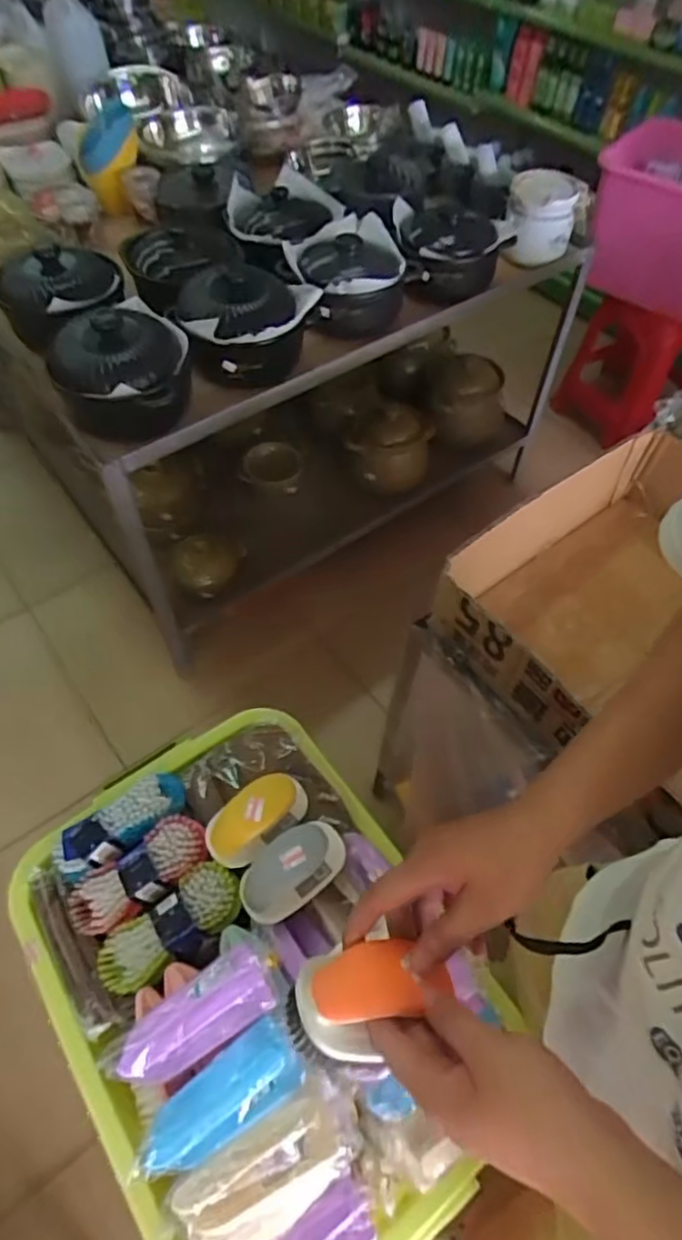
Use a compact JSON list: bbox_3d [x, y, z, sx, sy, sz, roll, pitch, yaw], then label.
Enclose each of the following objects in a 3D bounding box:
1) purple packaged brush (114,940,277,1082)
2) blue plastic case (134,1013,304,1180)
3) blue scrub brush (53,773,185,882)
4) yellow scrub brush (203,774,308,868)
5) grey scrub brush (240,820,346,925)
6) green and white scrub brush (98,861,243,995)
[{"bbox_3d":[-0.126,0.340,0.548,0.130,0.039,0.059,-25,60,-16],"label":"purple packaged brush"},{"bbox_3d":[-0.102,0.396,0.521,0.139,0.036,0.057,-28,61,-18],"label":"blue plastic case"},{"bbox_3d":[-0.244,0.226,0.695,0.149,0.033,0.053,-27,61,-17],"label":"blue scrub brush"},{"bbox_3d":[-0.090,0.205,0.663,0.112,0.040,0.059,-36,63,-22],"label":"yellow scrub brush"},{"bbox_3d":[-0.048,0.248,0.632,0.114,0.046,0.058,-31,62,-19],"label":"grey scrub brush"},{"bbox_3d":[-0.173,0.312,0.643,0.156,0.037,0.067,-35,62,-4],"label":"green and white scrub brush"}]

